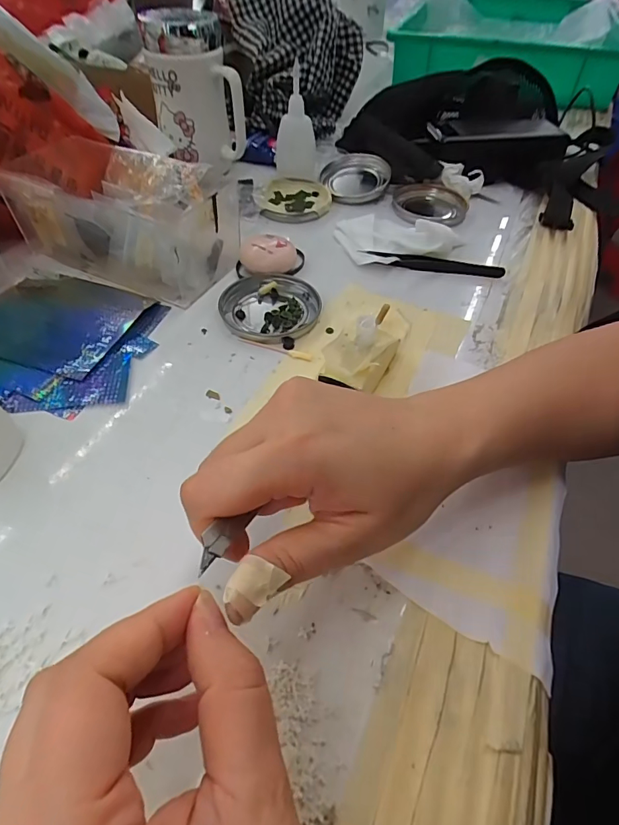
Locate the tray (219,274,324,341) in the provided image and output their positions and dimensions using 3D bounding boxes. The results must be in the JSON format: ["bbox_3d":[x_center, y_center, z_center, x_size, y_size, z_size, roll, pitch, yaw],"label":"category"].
[{"bbox_3d":[-0.032,-0.085,0.366,0.078,0.010,0.076,2,50,-2],"label":"tray"}]

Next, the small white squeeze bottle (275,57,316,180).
[{"bbox_3d":[-0.013,-0.304,0.484,0.044,0.107,0.037,-1,50,-4],"label":"small white squeeze bottle"}]

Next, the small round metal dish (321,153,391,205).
[{"bbox_3d":[0.051,-0.265,0.509,0.076,0.023,0.089,7,50,2],"label":"small round metal dish"}]

